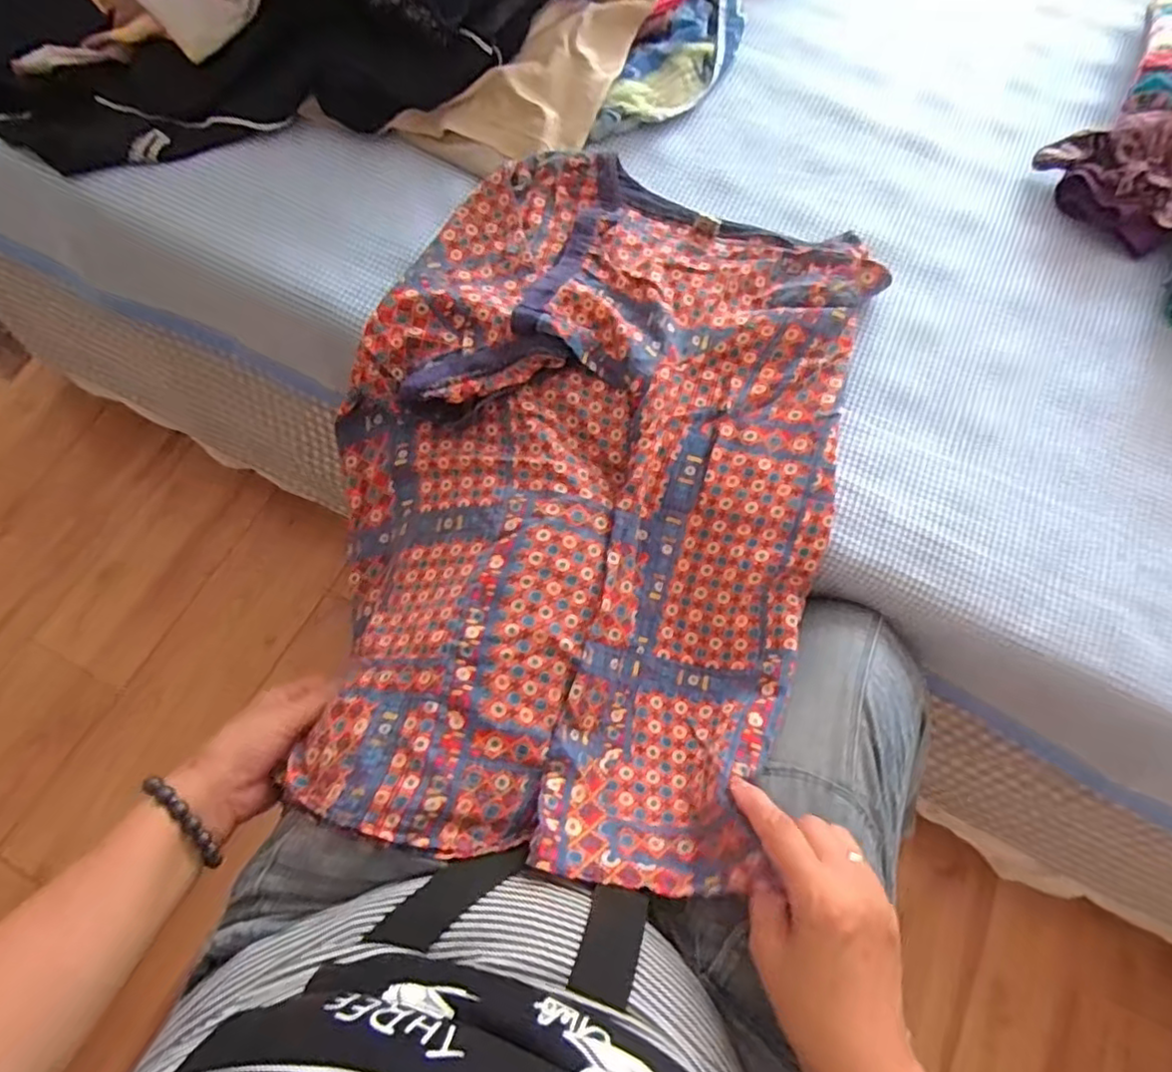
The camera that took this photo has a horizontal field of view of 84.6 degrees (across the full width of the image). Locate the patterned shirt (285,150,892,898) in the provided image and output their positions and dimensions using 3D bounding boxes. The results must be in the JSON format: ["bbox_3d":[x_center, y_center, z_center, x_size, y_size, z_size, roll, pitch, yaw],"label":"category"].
[{"bbox_3d":[-0.005,-0.042,0.484,0.360,0.079,0.518,15,69,4],"label":"patterned shirt"}]

